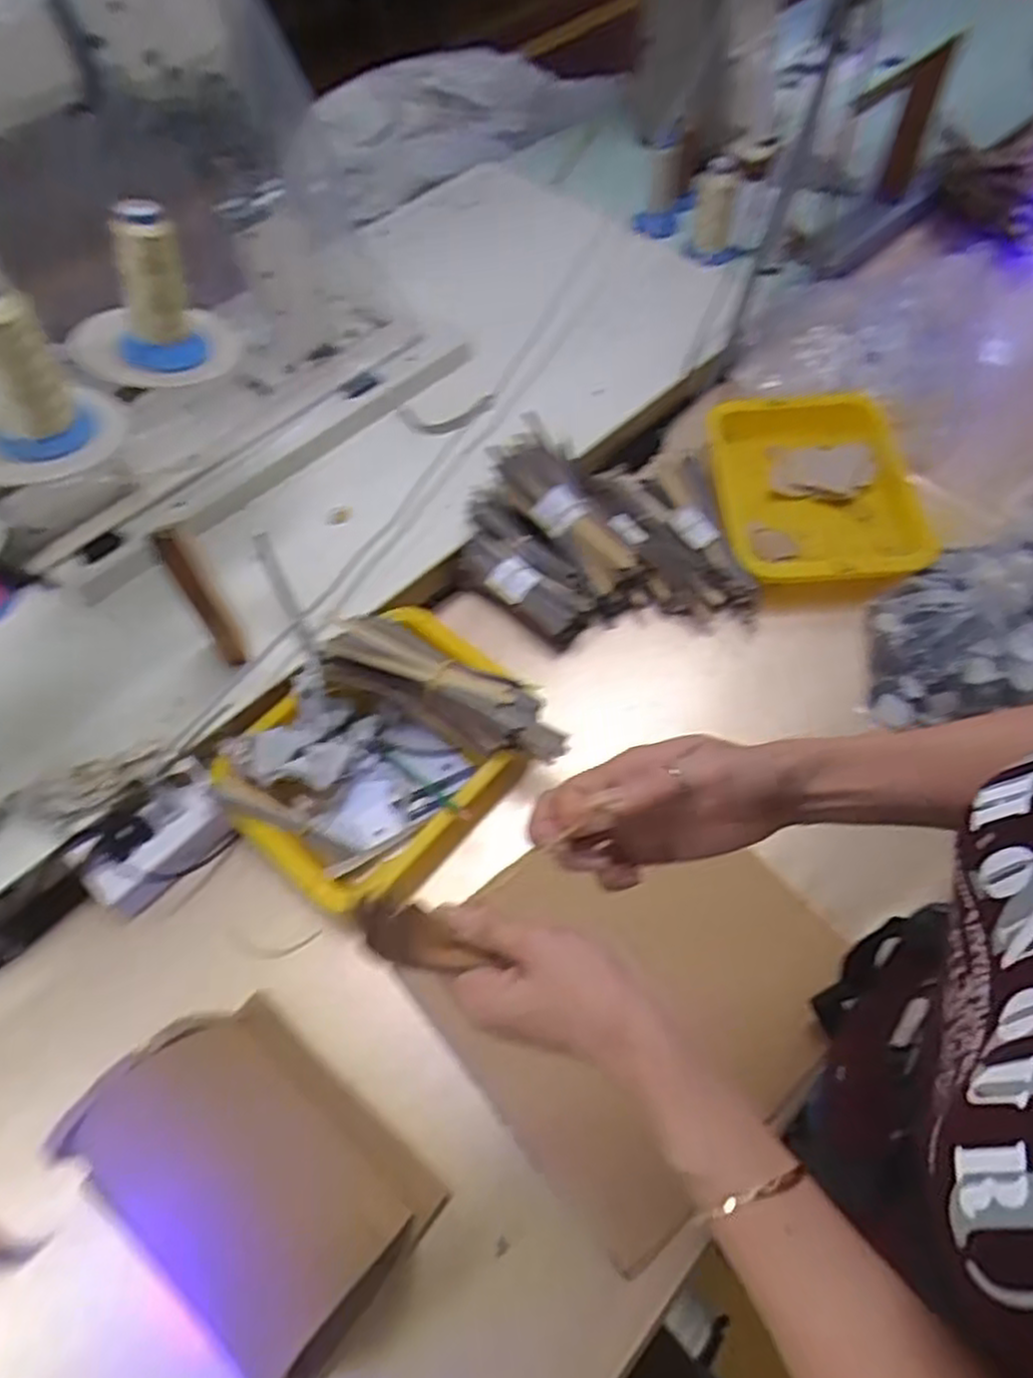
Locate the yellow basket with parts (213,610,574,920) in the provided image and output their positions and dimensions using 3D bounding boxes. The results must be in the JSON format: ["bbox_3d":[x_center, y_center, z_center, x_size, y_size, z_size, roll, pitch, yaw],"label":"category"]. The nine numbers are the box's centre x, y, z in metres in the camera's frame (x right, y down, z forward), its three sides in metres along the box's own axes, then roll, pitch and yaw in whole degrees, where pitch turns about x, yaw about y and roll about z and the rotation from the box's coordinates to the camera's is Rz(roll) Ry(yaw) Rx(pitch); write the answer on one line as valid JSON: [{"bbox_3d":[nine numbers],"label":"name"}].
[{"bbox_3d":[-0.118,0.048,0.664,0.227,0.059,0.252,40,69,22],"label":"yellow basket with parts"}]

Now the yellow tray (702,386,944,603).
[{"bbox_3d":[0.337,-0.213,0.853,0.230,0.054,0.285,-3,60,1],"label":"yellow tray"}]

